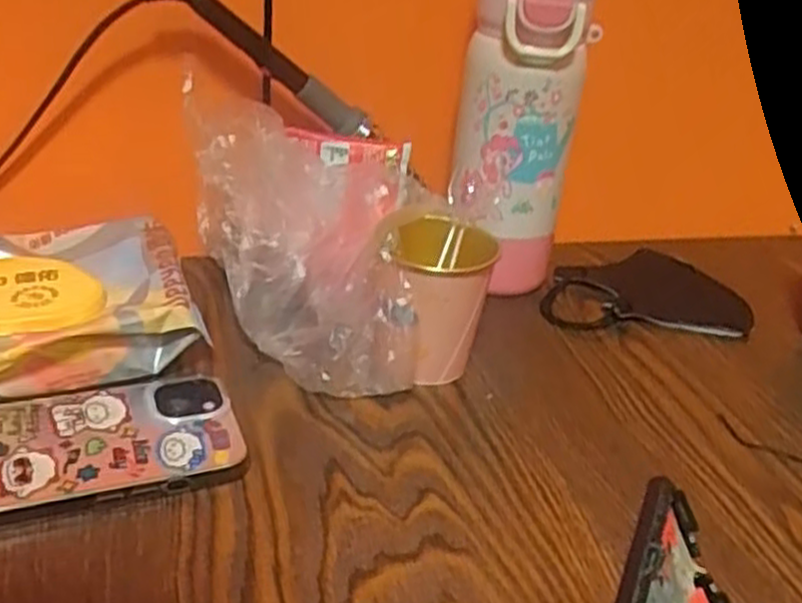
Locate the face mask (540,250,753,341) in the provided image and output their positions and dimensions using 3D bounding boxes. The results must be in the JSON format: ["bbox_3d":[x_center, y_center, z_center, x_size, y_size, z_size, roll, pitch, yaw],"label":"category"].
[{"bbox_3d":[0.162,-0.007,0.546,0.140,0.010,0.102,2,29,-8],"label":"face mask"}]

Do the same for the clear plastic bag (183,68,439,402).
[{"bbox_3d":[-0.050,-0.032,0.445,0.131,0.129,0.140,2,29,-8],"label":"clear plastic bag"}]

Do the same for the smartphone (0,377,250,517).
[{"bbox_3d":[-0.149,0.065,0.355,0.148,0.015,0.076,-5,31,-18],"label":"smartphone"}]

